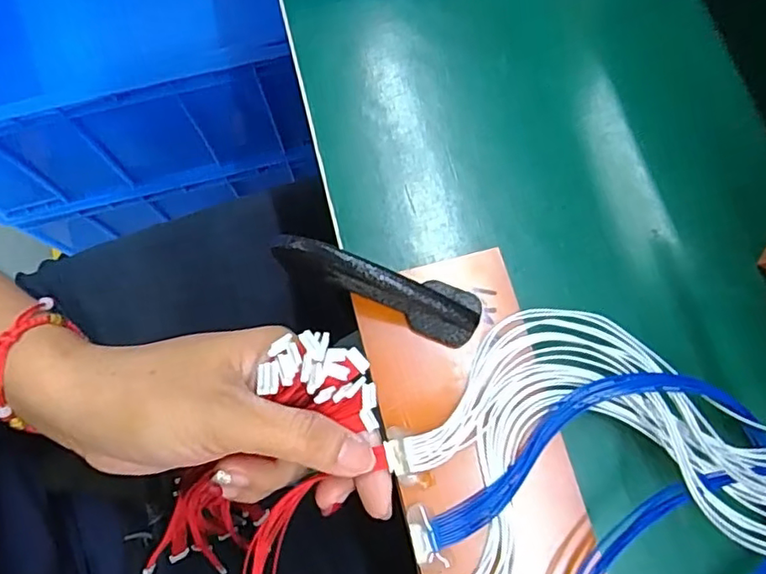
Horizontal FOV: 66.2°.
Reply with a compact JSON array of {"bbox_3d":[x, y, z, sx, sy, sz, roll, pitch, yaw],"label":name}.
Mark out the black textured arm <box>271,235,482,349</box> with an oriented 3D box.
[{"bbox_3d":[-0.001,-0.002,0.253,0.092,0.032,0.024,23,76,-7],"label":"black textured arm"}]

